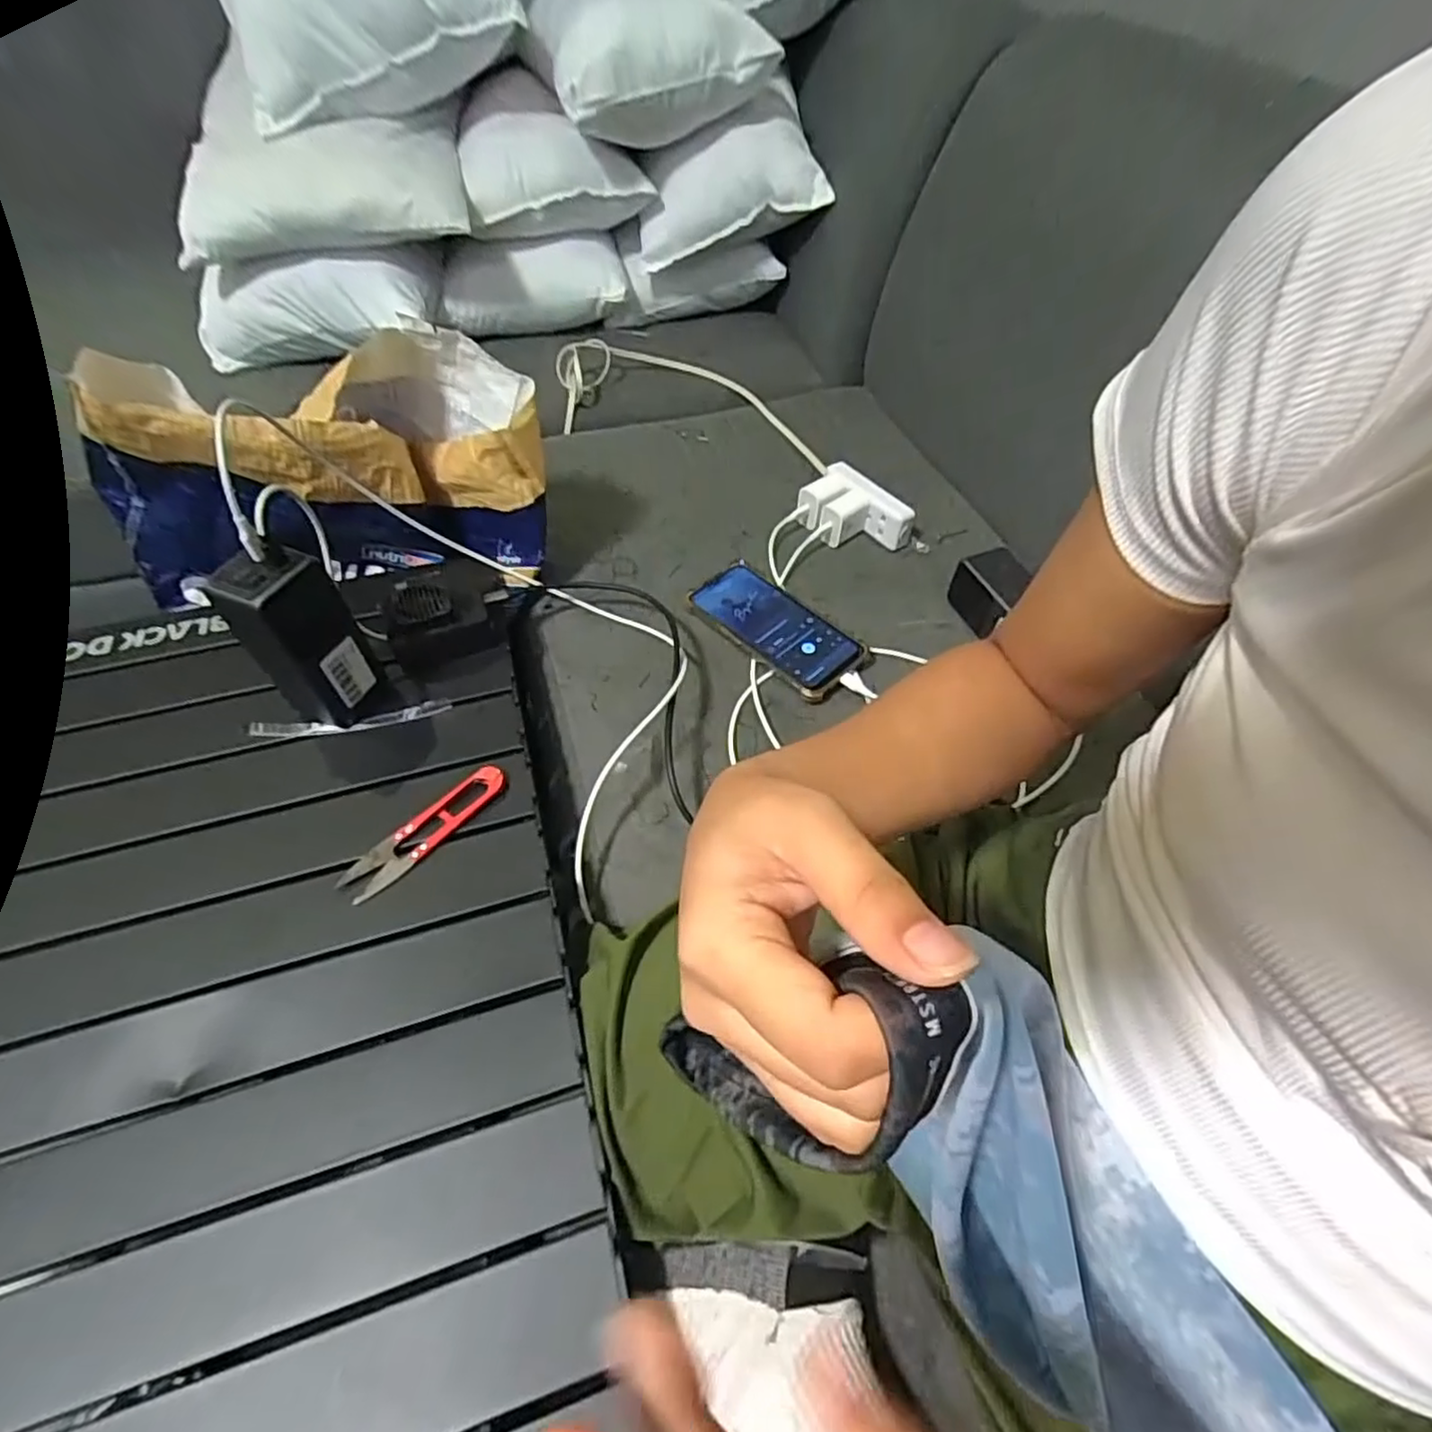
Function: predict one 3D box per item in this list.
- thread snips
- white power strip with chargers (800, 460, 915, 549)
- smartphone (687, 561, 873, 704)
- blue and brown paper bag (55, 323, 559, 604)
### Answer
[{"bbox_3d":[-0.193,0.075,0.459,0.027,0.016,0.118,37,60,24],"label":"thread snips"},{"bbox_3d":[0.140,-0.207,0.704,0.073,0.045,0.101,-34,60,-24],"label":"white power strip with chargers"},{"bbox_3d":[0.056,-0.083,0.620,0.086,0.017,0.164,-37,61,-25],"label":"smartphone"},{"bbox_3d":[-0.327,-0.217,0.579,0.349,0.182,0.152,-11,53,-9],"label":"blue and brown paper bag"}]

